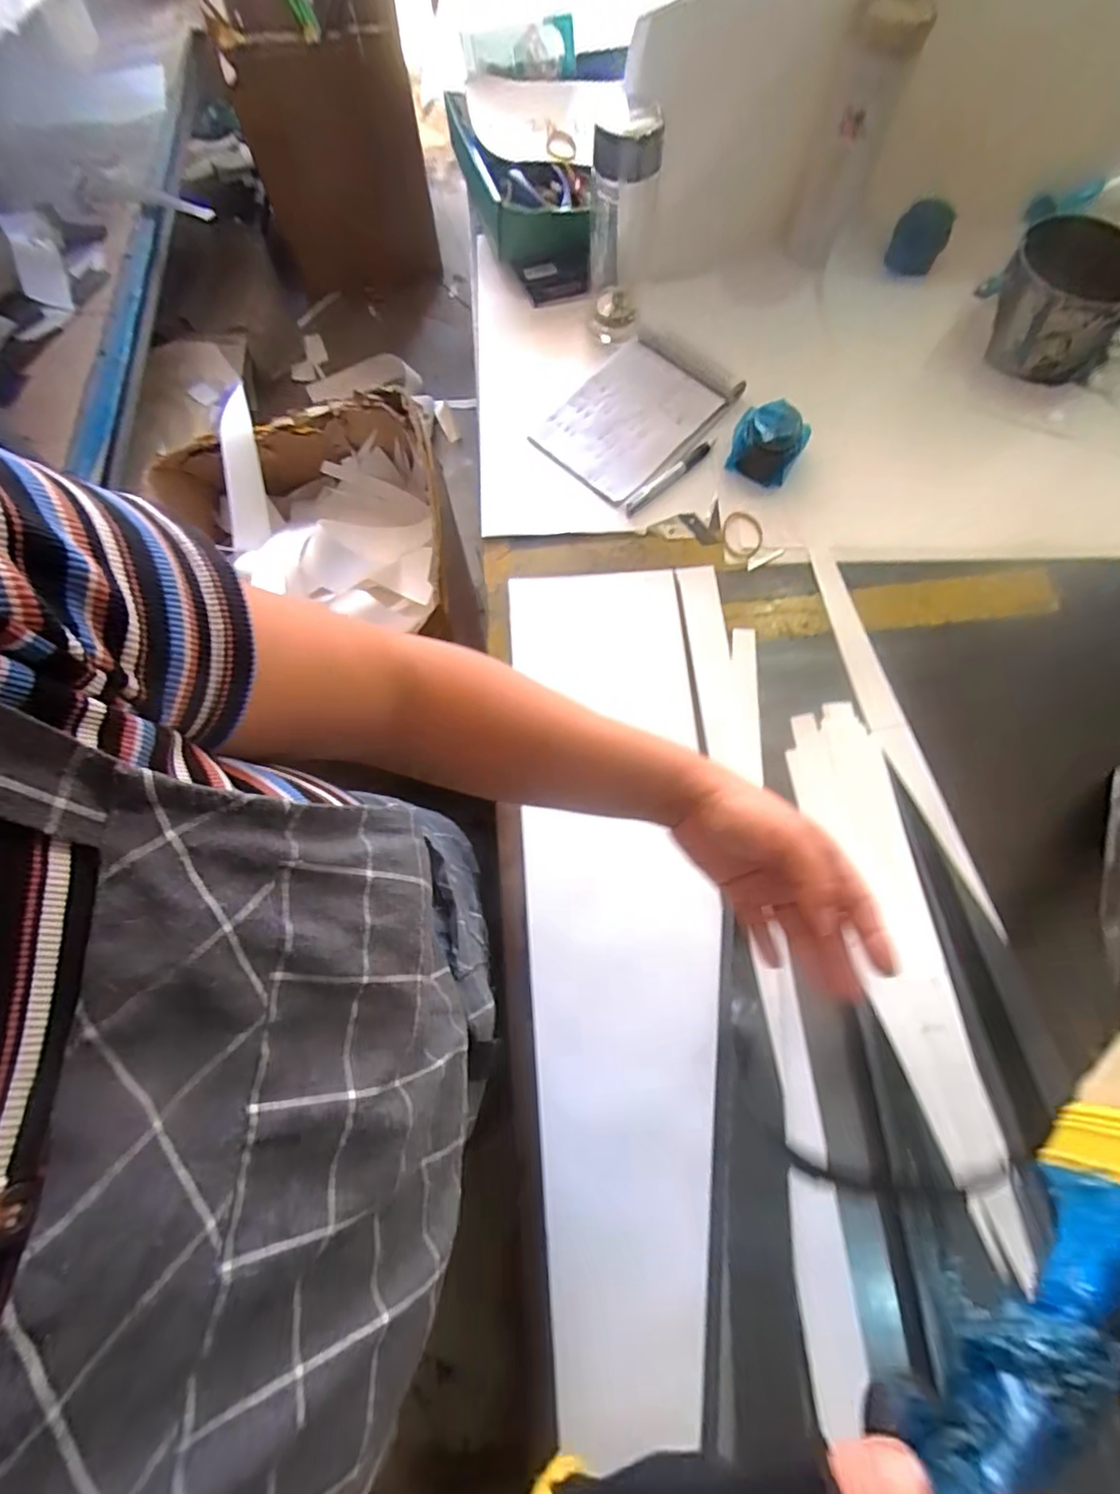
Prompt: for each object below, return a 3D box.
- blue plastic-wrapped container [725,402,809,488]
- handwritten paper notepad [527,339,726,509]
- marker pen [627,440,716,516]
[{"bbox_3d":[0.222,-0.324,0.641,0.071,0.045,0.065,-1,71,1],"label":"blue plastic-wrapped container"},{"bbox_3d":[0.074,-0.374,0.685,0.152,0.013,0.193,40,77,14],"label":"handwritten paper notepad"},{"bbox_3d":[0.119,-0.296,0.659,0.130,0.008,0.016,-43,75,-12],"label":"marker pen"}]

